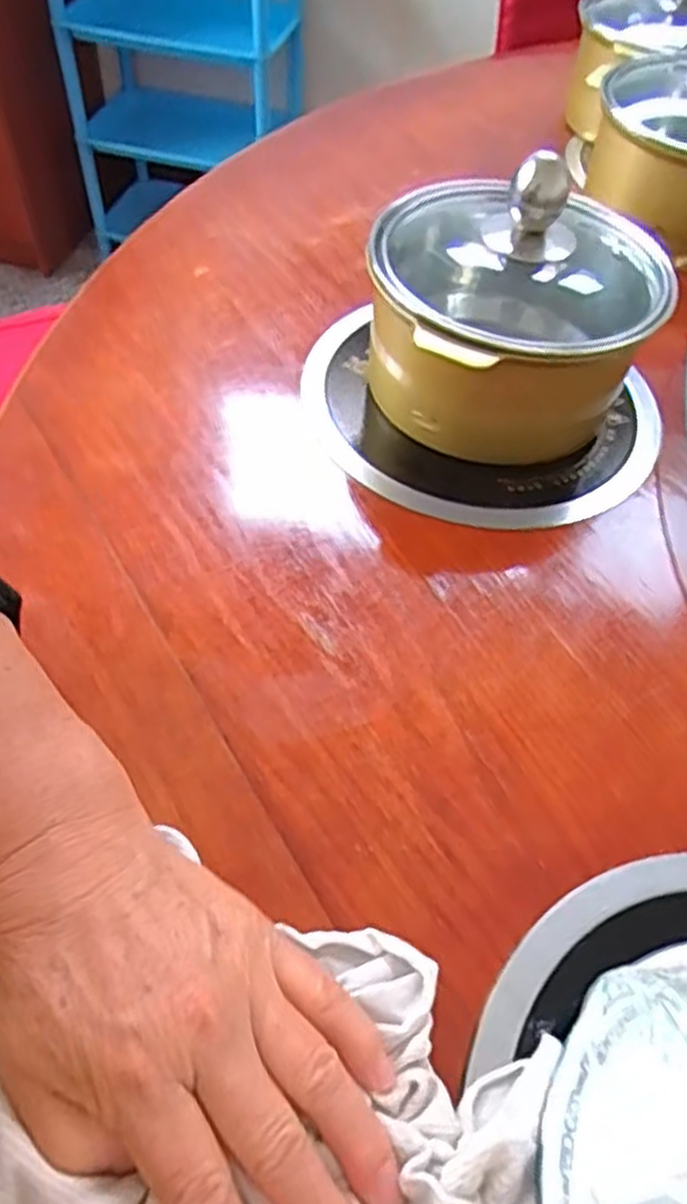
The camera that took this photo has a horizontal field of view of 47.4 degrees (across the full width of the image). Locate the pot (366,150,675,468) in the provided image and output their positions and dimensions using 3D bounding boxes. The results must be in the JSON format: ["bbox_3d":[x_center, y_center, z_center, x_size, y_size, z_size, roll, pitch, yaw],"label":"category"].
[{"bbox_3d":[0.094,-0.169,0.440,0.153,0.126,0.151,2,53,-2],"label":"pot"}]

